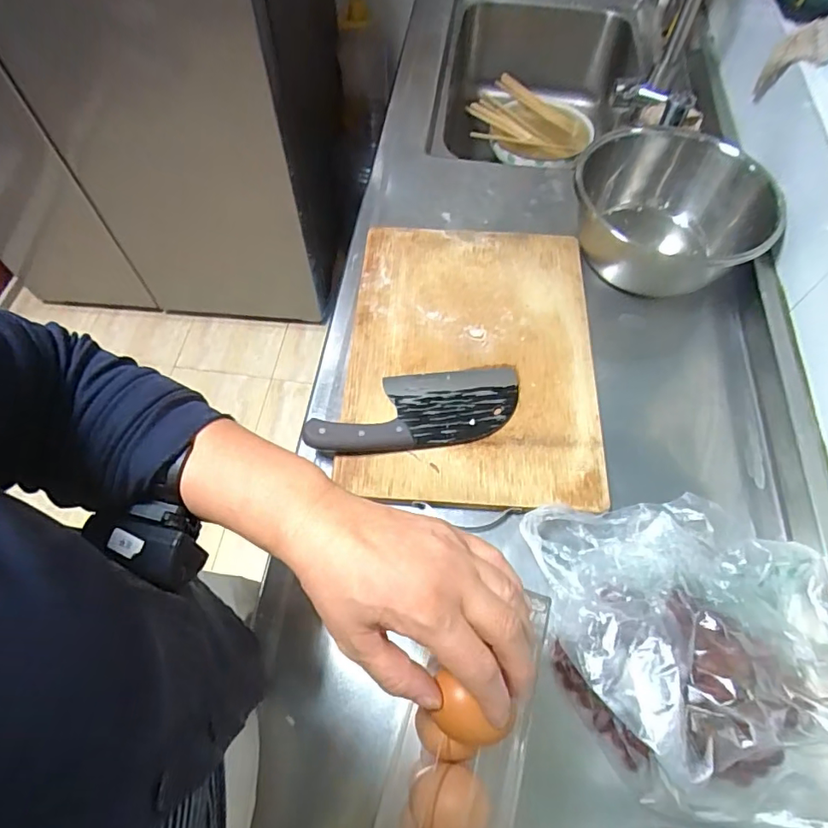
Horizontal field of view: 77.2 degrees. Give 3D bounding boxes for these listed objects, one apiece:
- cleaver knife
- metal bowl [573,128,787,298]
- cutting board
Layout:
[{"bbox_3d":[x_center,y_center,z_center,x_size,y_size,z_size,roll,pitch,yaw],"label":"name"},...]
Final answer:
[{"bbox_3d":[0.004,-0.009,0.573,0.238,0.027,0.094,-8,62,-6],"label":"cleaver knife"},{"bbox_3d":[0.340,-0.275,0.713,0.235,0.134,0.235,1,61,-1],"label":"metal bowl"},{"bbox_3d":[0.070,-0.081,0.631,0.288,0.018,0.395,4,61,1],"label":"cutting board"}]

